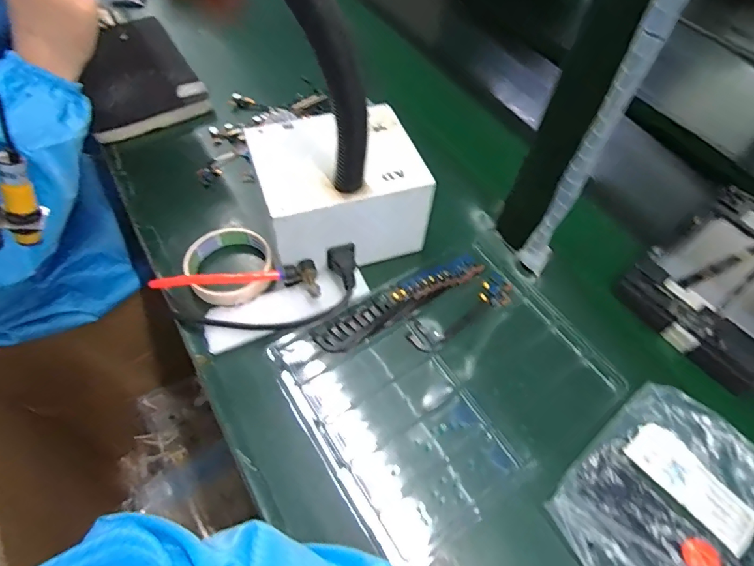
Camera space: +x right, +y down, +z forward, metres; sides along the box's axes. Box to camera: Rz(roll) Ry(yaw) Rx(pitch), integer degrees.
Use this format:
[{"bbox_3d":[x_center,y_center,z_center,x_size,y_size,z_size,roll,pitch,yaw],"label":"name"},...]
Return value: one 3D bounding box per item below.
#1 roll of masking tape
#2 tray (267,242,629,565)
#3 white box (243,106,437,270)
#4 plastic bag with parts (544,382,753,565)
[{"bbox_3d":[-0.153,-0.021,0.471,0.090,0.023,0.093,2,54,-3],"label":"roll of masking tape"},{"bbox_3d":[0.068,0.086,0.429,0.267,0.022,0.216,-28,59,-22],"label":"tray"},{"bbox_3d":[-0.040,-0.094,0.474,0.159,0.114,0.121,-12,57,-13],"label":"white box"},{"bbox_3d":[0.240,0.177,0.355,0.173,0.032,0.145,-35,64,-26],"label":"plastic bag with parts"}]

